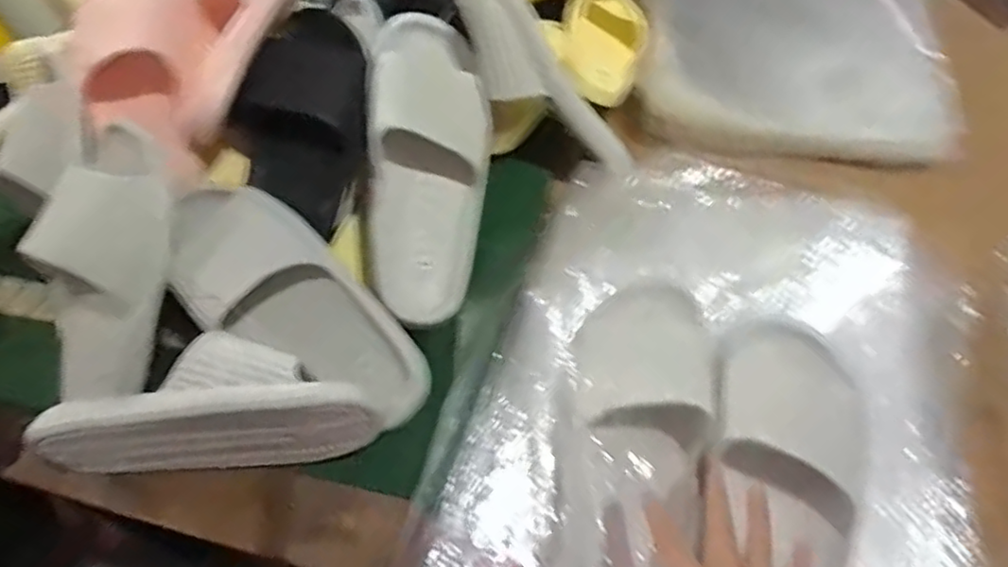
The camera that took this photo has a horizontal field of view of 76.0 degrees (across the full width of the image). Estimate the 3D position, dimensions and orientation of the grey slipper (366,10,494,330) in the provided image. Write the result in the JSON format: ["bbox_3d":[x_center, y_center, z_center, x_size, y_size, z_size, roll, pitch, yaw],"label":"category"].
[{"bbox_3d":[-0.073,-0.107,0.586,0.106,0.067,0.287,2,89,4],"label":"grey slipper"}]

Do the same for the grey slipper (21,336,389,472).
[{"bbox_3d":[-0.225,0.098,0.504,0.262,0.117,0.072,-3,55,1],"label":"grey slipper"}]

